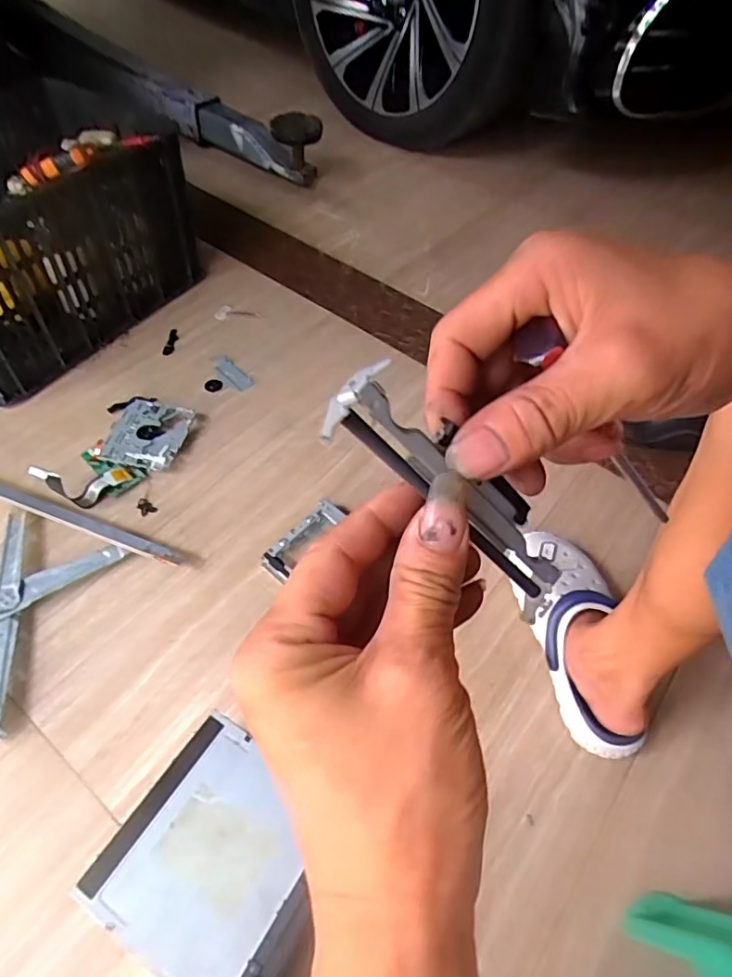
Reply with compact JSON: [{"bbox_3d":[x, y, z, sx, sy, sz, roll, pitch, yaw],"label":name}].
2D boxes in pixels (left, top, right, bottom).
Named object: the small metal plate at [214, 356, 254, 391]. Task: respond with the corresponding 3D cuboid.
[{"bbox_3d":[-0.245,-0.209,1.013,0.091,0.006,0.037,40,62,21],"label":"small metal plate"}]

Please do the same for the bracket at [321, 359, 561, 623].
[{"bbox_3d":[0.036,0.005,0.208,0.129,0.019,0.027,40,49,-31],"label":"bracket"}]

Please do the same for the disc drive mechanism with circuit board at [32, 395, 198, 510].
[{"bbox_3d":[-0.373,-0.072,0.855,0.141,0.092,0.224,12,56,4],"label":"disc drive mechanism with circuit board"}]

